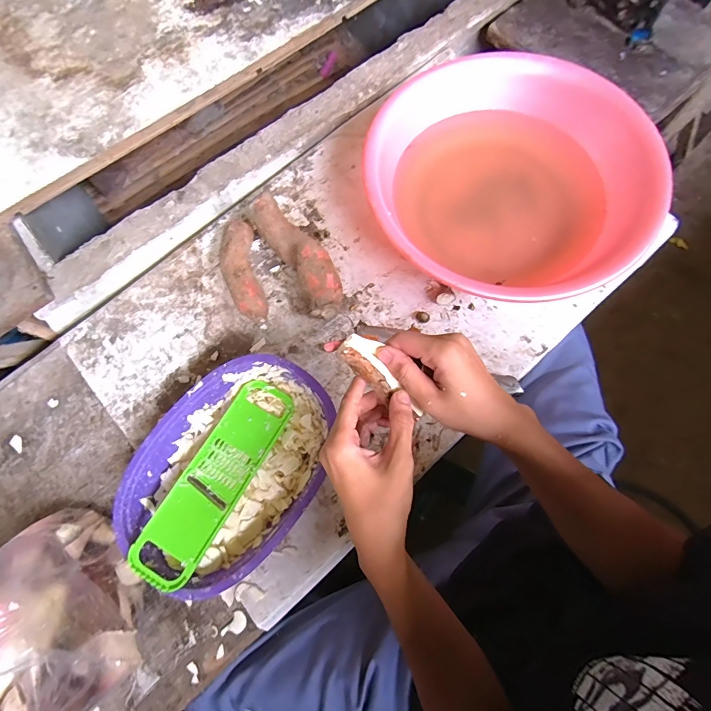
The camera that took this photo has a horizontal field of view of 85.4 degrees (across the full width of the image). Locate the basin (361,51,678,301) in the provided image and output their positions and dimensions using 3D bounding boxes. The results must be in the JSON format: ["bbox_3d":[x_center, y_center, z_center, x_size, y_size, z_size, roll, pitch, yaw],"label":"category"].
[{"bbox_3d":[0.223,-0.267,0.609,0.401,0.138,0.368,-1,73,4],"label":"basin"}]

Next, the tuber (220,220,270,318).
[{"bbox_3d":[-0.183,-0.134,0.624,0.058,0.047,0.171,-14,73,-1],"label":"tuber"}]

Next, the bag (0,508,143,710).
[{"bbox_3d":[-0.374,0.301,0.406,0.171,0.240,0.221,-40,75,-8],"label":"bag"}]

